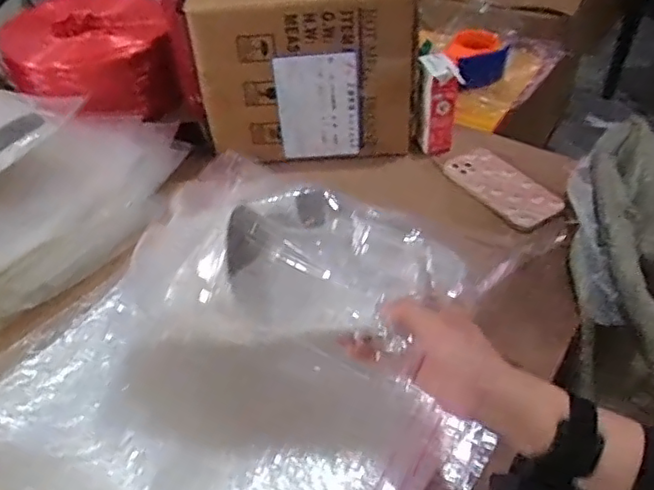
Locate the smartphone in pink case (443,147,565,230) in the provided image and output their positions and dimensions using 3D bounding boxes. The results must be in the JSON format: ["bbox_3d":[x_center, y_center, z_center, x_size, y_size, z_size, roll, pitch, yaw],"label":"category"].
[{"bbox_3d":[0.242,-0.081,0.848,0.086,0.008,0.162,-30,53,-19],"label":"smartphone in pink case"}]

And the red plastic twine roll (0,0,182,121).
[{"bbox_3d":[-0.370,-0.294,0.973,0.244,0.119,0.218,-11,44,-8],"label":"red plastic twine roll"}]

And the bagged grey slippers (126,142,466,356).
[{"bbox_3d":[-0.042,0.012,0.502,0.261,0.080,0.134,21,48,24],"label":"bagged grey slippers"}]

